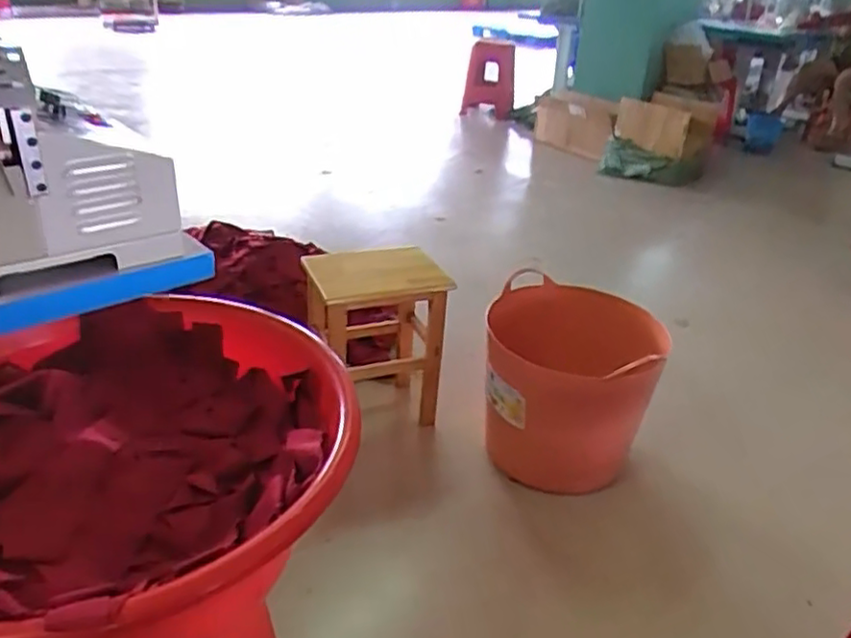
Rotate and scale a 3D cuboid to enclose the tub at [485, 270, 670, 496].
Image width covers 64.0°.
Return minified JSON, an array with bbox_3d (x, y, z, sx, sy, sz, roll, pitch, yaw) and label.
[{"bbox_3d":[0.318,0.147,1.584,0.358,0.454,0.326,4,29,-2],"label":"tub"}]

